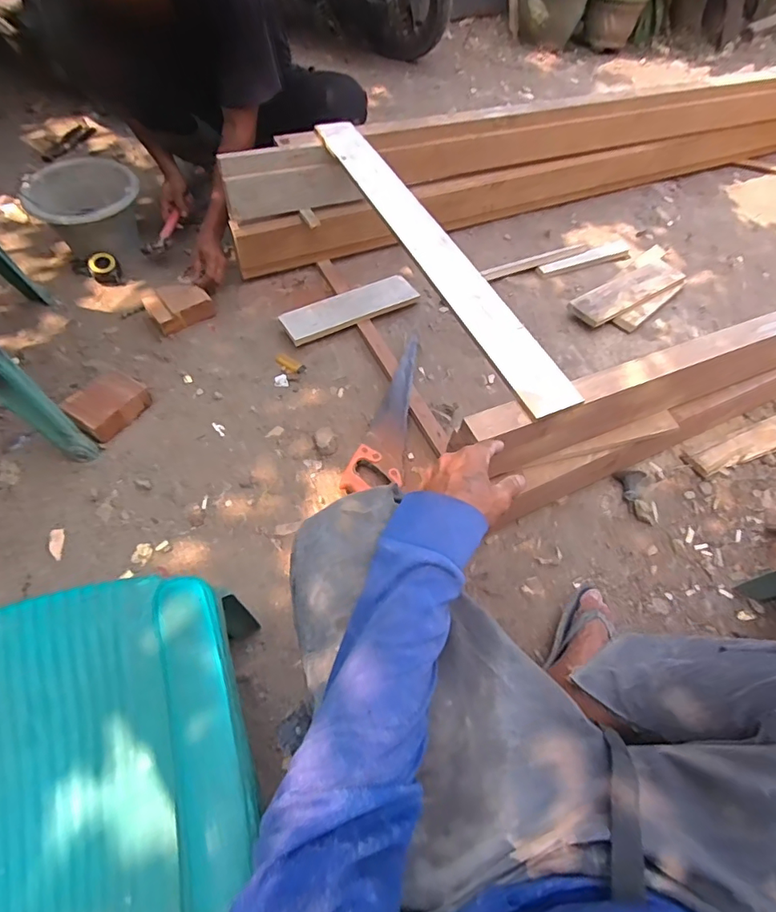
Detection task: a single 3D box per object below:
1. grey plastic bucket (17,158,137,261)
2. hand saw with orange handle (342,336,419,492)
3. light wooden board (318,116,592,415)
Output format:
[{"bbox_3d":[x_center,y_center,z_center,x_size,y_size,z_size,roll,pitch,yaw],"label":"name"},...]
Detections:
[{"bbox_3d":[-0.734,-0.609,1.227,0.244,0.150,0.212,-20,61,-16],"label":"grey plastic bucket"},{"bbox_3d":[0.031,-0.092,1.075,0.114,0.037,0.440,20,58,8],"label":"hand saw with orange handle"},{"bbox_3d":[0.071,-0.397,0.906,0.090,0.022,0.846,-21,61,-17],"label":"light wooden board"}]

